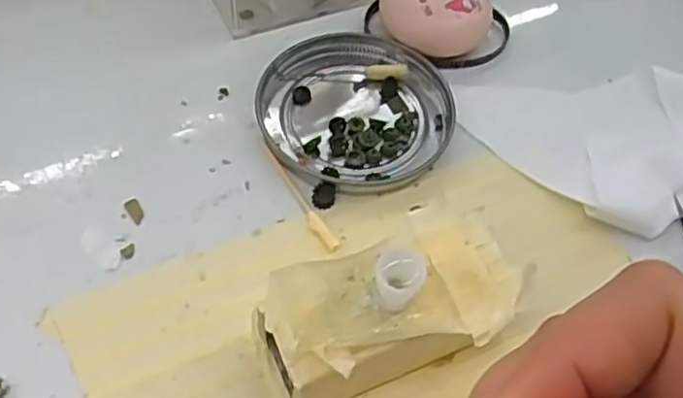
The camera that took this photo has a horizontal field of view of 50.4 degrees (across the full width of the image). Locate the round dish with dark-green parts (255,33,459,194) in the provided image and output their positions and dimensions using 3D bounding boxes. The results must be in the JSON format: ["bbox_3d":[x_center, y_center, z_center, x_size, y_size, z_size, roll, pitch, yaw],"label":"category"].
[{"bbox_3d":[0.005,-0.038,0.300,0.074,0.009,0.077,2,57,-3],"label":"round dish with dark-green parts"}]

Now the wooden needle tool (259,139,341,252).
[{"bbox_3d":[-0.018,-0.003,0.277,0.006,0.004,0.056,-28,63,-21],"label":"wooden needle tool"}]

